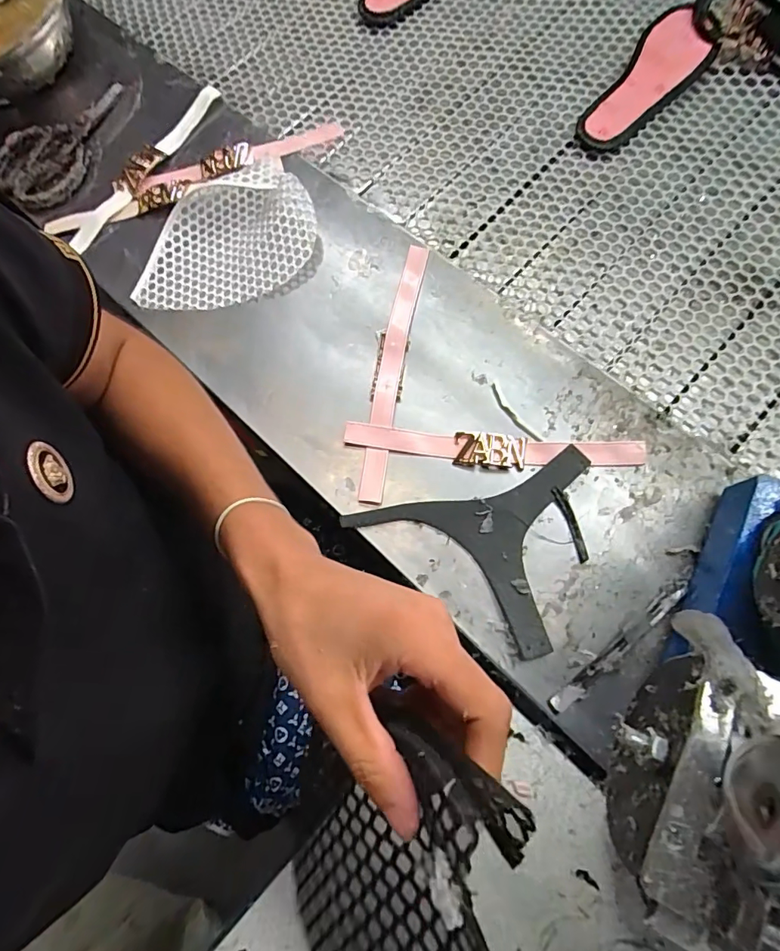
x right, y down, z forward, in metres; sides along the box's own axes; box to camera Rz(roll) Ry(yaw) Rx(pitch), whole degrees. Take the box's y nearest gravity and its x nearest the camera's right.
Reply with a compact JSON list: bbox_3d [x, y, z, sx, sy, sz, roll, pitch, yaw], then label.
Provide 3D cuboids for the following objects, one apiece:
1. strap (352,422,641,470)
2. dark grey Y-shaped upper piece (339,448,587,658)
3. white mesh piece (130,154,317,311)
[{"bbox_3d":[0.086,-0.023,0.415,0.250,0.012,0.029,6,74,4],"label":"strap"},{"bbox_3d":[0.082,0.072,0.389,0.201,0.010,0.144,-16,71,-3],"label":"dark grey Y-shaped upper piece"},{"bbox_3d":[-0.170,-0.234,0.481,0.189,0.034,0.132,-29,75,-7],"label":"white mesh piece"}]

